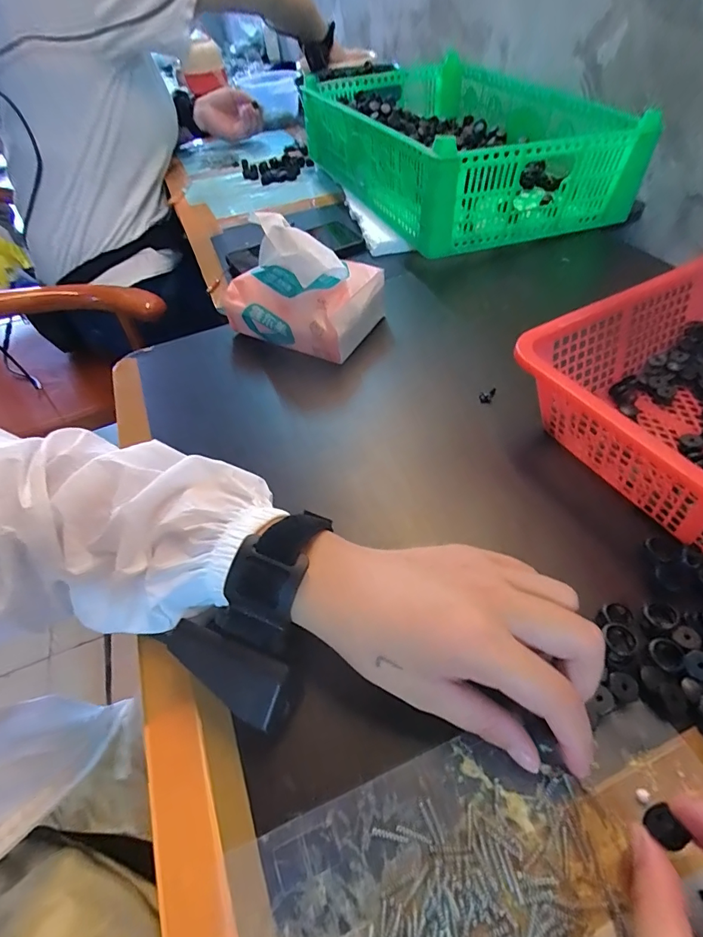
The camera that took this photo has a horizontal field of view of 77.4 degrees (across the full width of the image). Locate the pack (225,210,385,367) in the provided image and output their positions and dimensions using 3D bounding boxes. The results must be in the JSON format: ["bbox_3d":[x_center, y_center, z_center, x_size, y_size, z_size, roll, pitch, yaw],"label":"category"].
[{"bbox_3d":[-0.051,-0.185,0.426,0.140,0.095,0.088,17,53,18],"label":"pack"}]

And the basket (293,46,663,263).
[{"bbox_3d":[0.137,-0.491,0.661,0.302,0.111,0.507,-19,51,-11],"label":"basket"}]

